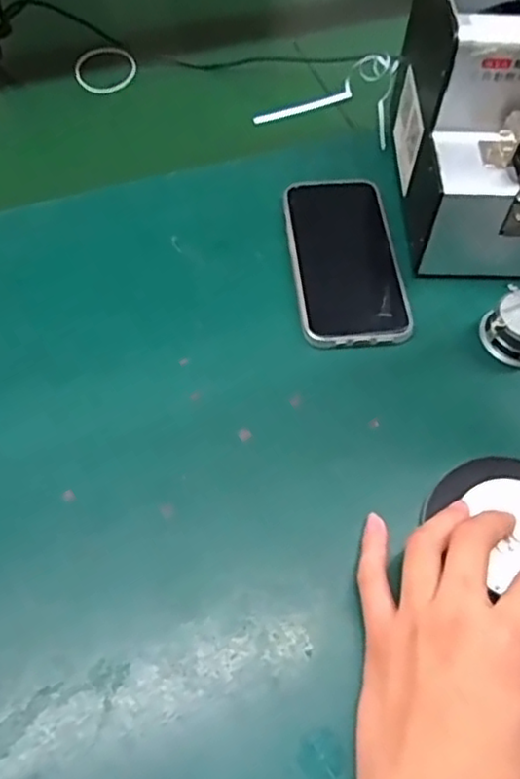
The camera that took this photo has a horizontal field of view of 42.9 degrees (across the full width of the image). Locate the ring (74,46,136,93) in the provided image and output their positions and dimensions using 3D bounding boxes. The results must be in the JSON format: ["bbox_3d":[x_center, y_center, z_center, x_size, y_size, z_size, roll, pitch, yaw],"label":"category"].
[{"bbox_3d":[-0.144,-0.300,0.621,0.056,0.007,0.052,1,78,-3],"label":"ring"}]

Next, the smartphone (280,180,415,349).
[{"bbox_3d":[0.060,-0.094,0.474,0.076,0.012,0.149,-3,58,-6],"label":"smartphone"}]

